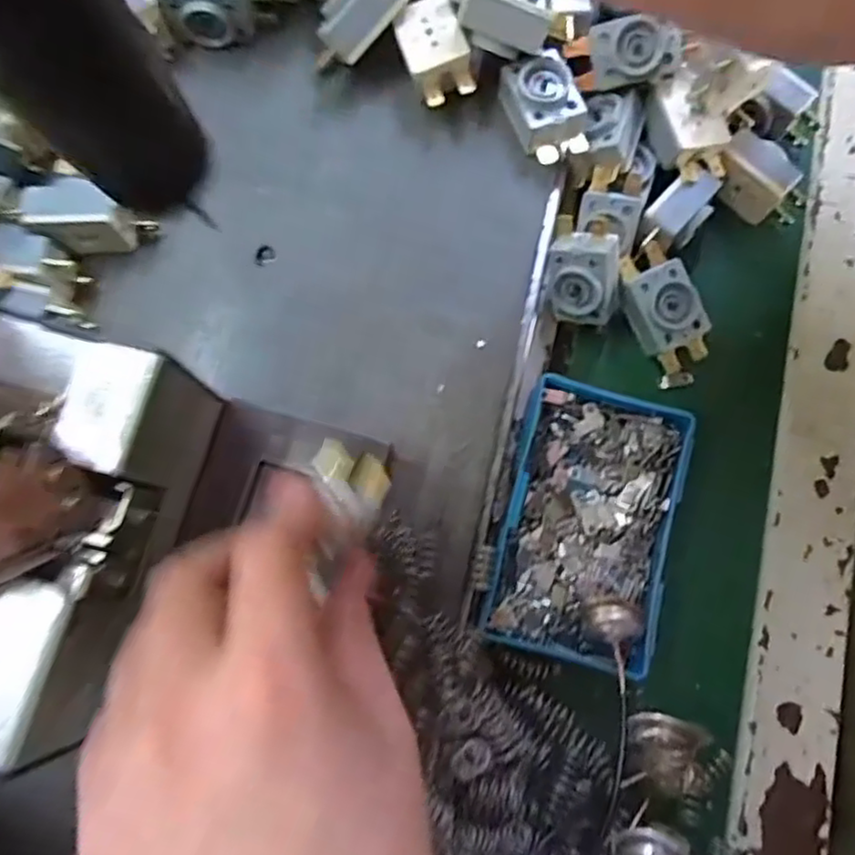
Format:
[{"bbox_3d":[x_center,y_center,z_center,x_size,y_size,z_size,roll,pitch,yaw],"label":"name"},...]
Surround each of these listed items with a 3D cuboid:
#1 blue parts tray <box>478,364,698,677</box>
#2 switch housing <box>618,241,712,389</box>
[{"bbox_3d":[0.069,0.039,0.285,0.070,0.027,0.115,16,77,3],"label":"blue parts tray"},{"bbox_3d":[0.112,-0.052,0.310,0.030,0.016,0.064,-23,91,7],"label":"switch housing"}]

